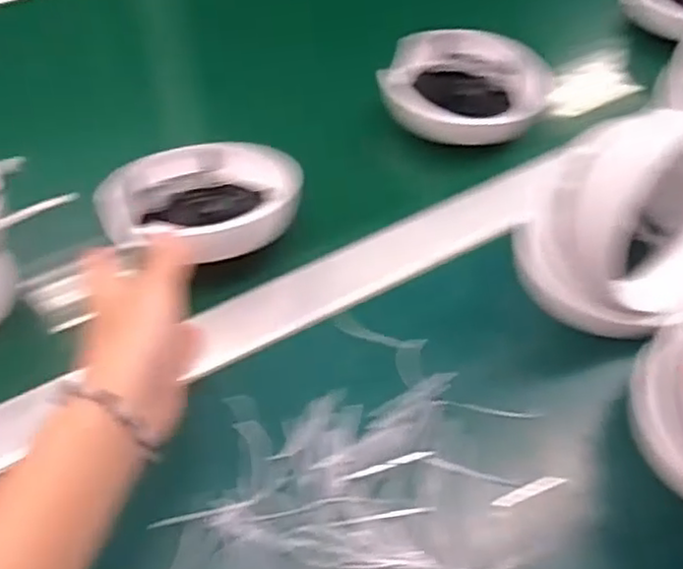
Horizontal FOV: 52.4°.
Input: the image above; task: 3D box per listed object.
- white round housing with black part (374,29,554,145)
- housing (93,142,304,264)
[{"bbox_3d":[0.096,-0.155,0.552,0.128,0.037,0.099,5,53,2],"label":"white round housing with black part"},{"bbox_3d":[-0.089,-0.058,0.464,0.126,0.041,0.098,17,53,11],"label":"housing"}]

